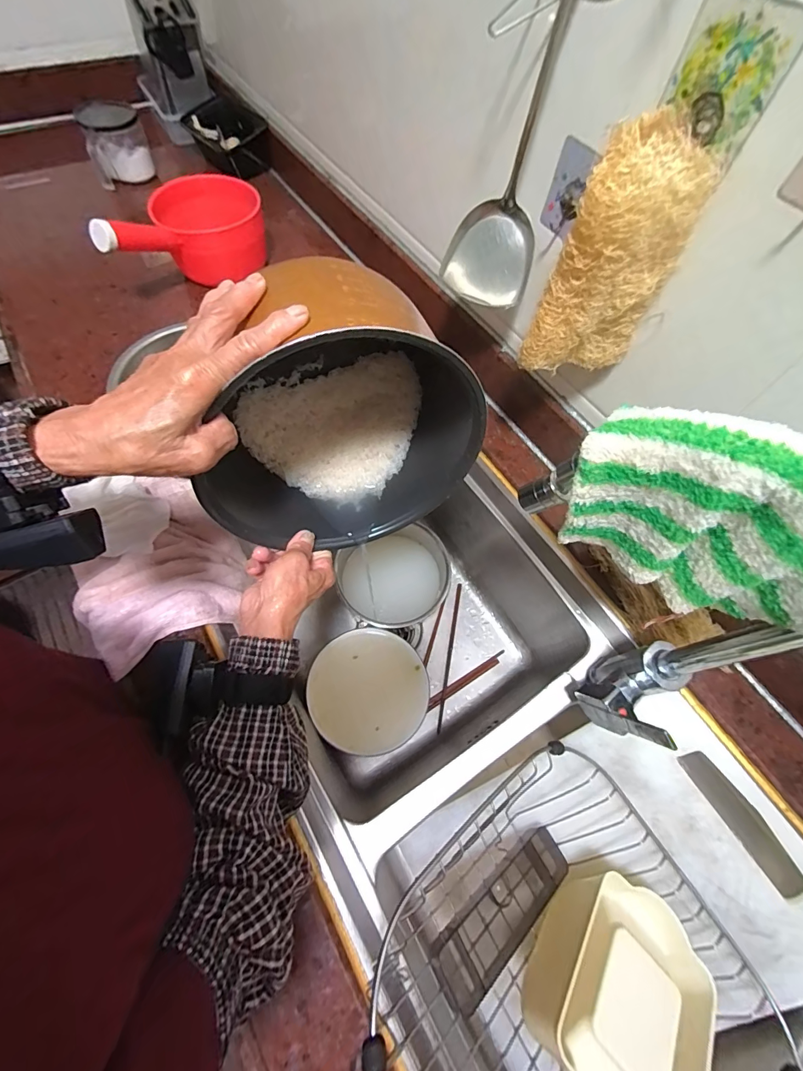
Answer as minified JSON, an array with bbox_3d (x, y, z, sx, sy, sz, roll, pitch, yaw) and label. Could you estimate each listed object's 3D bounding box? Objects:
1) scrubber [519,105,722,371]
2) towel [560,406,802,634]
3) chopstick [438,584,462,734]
[{"bbox_3d":[0.178,-0.222,0.348,0.086,0.172,0.075,29,66,11],"label":"scrubber"},{"bbox_3d":[0.181,-0.002,0.227,0.171,0.113,0.041,29,66,11],"label":"towel"},{"bbox_3d":[0.082,0.197,0.686,0.010,0.015,0.244,12,64,3],"label":"chopstick"}]

